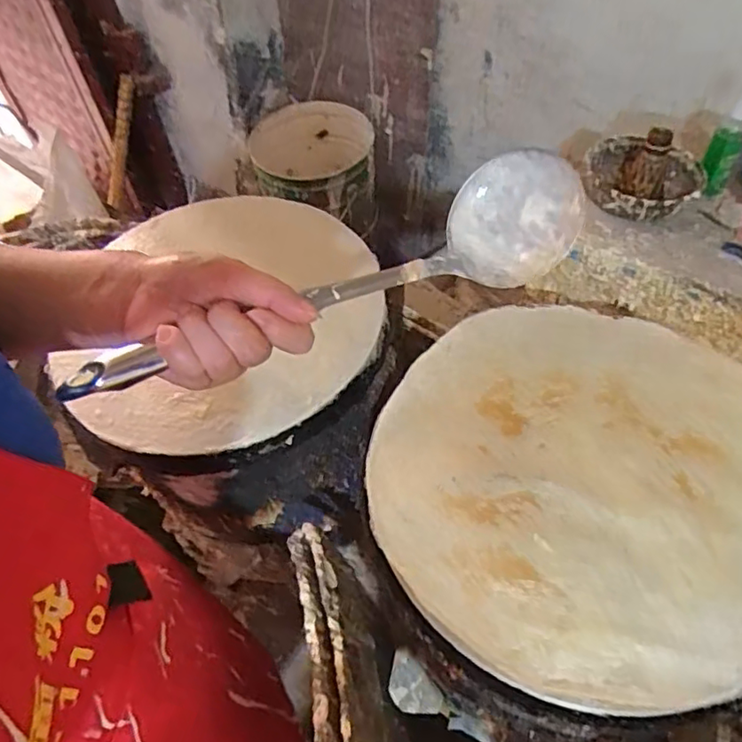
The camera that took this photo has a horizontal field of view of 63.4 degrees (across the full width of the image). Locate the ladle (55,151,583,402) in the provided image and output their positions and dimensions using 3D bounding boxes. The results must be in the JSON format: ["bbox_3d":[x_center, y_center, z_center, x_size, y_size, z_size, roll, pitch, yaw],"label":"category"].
[{"bbox_3d":[-0.018,-0.052,0.376,0.332,0.057,0.089,-25,55,-16],"label":"ladle"}]

